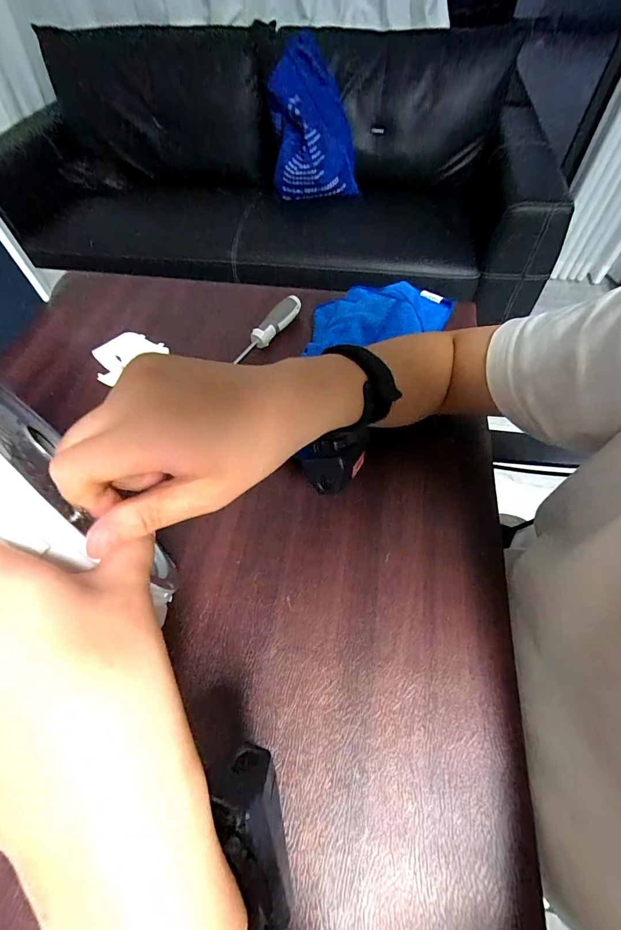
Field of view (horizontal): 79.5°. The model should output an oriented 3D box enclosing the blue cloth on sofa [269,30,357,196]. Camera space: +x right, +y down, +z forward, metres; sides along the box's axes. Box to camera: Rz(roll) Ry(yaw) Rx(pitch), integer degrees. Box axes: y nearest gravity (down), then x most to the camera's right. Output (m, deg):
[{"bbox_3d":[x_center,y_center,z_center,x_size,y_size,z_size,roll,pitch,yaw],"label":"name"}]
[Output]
[{"bbox_3d":[0.002,-1.010,1.141,0.287,0.324,0.114,-20,58,-10],"label":"blue cloth on sofa"}]

